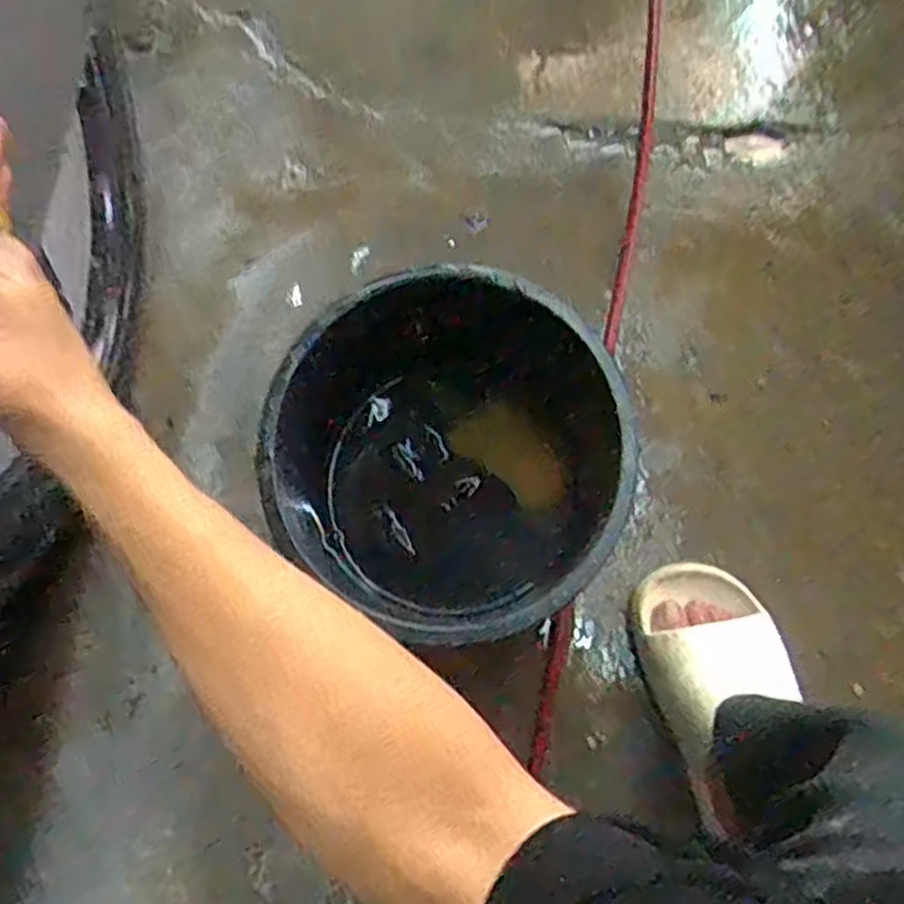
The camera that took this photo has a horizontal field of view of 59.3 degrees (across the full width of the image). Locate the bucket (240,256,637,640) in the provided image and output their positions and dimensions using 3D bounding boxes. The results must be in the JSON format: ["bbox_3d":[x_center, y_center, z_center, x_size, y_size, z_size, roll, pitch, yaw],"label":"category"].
[{"bbox_3d":[-0.018,0.004,0.636,0.311,0.166,0.249,34,77,11],"label":"bucket"}]

